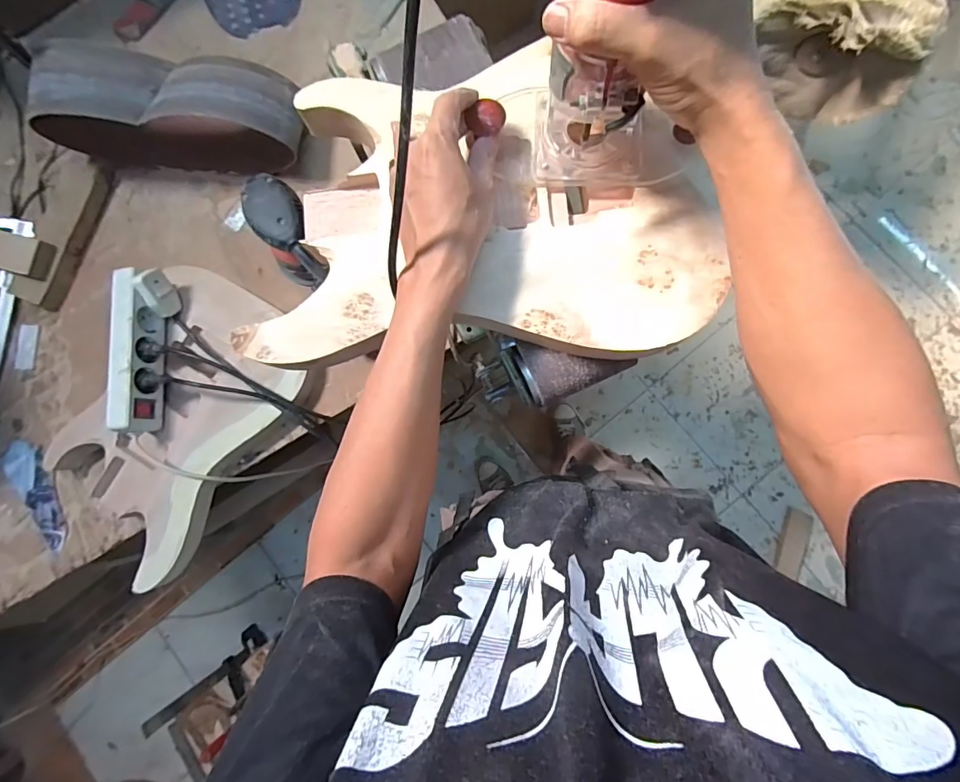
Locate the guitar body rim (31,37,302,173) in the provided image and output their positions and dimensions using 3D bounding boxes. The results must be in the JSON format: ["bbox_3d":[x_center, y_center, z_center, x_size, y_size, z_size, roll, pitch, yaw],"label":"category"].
[{"bbox_3d":[-0.453,-0.423,0.695,0.368,0.172,0.118,6,84,4],"label":"guitar body rim"}]

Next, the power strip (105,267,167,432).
[{"bbox_3d":[-0.485,-0.055,0.665,0.056,0.060,0.226,-3,84,3],"label":"power strip"}]

